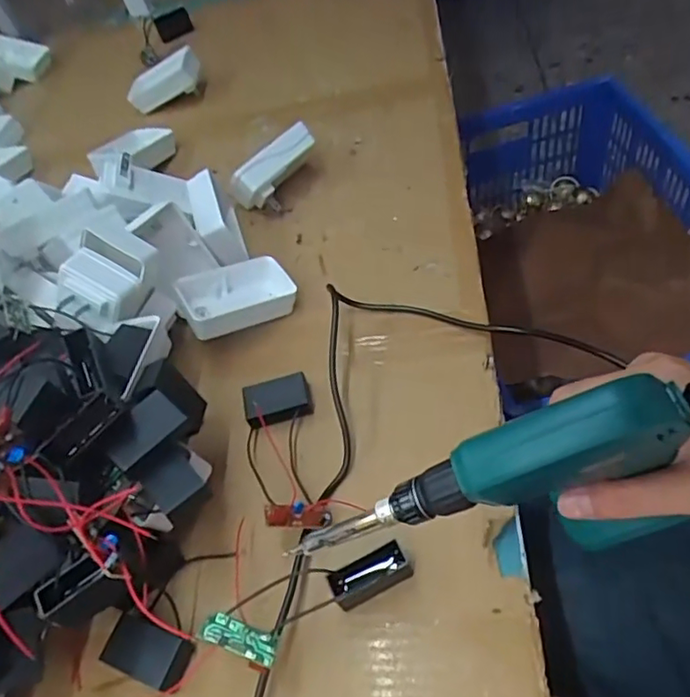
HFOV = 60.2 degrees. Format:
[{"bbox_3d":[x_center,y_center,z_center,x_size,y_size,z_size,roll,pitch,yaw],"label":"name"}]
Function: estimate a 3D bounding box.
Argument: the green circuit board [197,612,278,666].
[{"bbox_3d":[-0.058,0.158,0.325,0.043,0.005,0.016,11,58,20],"label":"green circuit board"}]

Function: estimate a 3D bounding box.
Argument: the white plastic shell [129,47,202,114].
[{"bbox_3d":[-0.215,-0.318,0.713,0.099,0.038,0.038,-24,52,17],"label":"white plastic shell"}]

